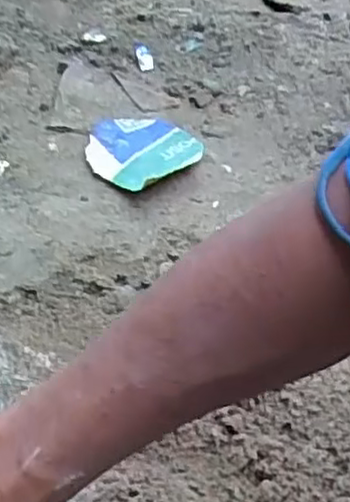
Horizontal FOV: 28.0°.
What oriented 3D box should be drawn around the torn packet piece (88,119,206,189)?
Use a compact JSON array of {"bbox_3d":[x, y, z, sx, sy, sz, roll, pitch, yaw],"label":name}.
[{"bbox_3d":[-0.035,-0.114,0.767,0.137,0.017,0.121,23,47,31],"label":"torn packet piece"}]

